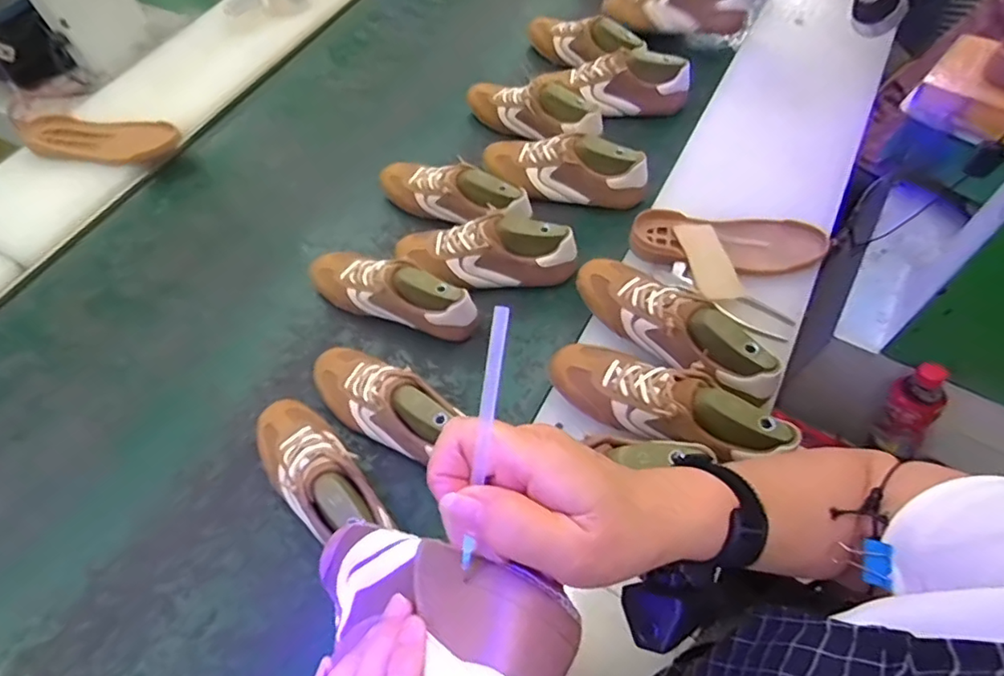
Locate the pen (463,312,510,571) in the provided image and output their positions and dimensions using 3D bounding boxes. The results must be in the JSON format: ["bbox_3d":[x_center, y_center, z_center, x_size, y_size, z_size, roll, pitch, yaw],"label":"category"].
[{"bbox_3d":[-0.008,0.044,0.238,0.007,0.004,0.116,10,103,8],"label":"pen"}]

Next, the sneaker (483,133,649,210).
[{"bbox_3d":[0.098,-0.284,0.931,0.281,0.092,0.078,18,61,13],"label":"sneaker"}]

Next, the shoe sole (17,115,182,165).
[{"bbox_3d":[-0.730,-0.358,1.028,0.275,0.028,0.077,4,92,-1],"label":"shoe sole"}]

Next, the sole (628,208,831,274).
[{"bbox_3d":[0.312,-0.133,0.795,0.259,0.034,0.092,2,55,6],"label":"sole"}]

